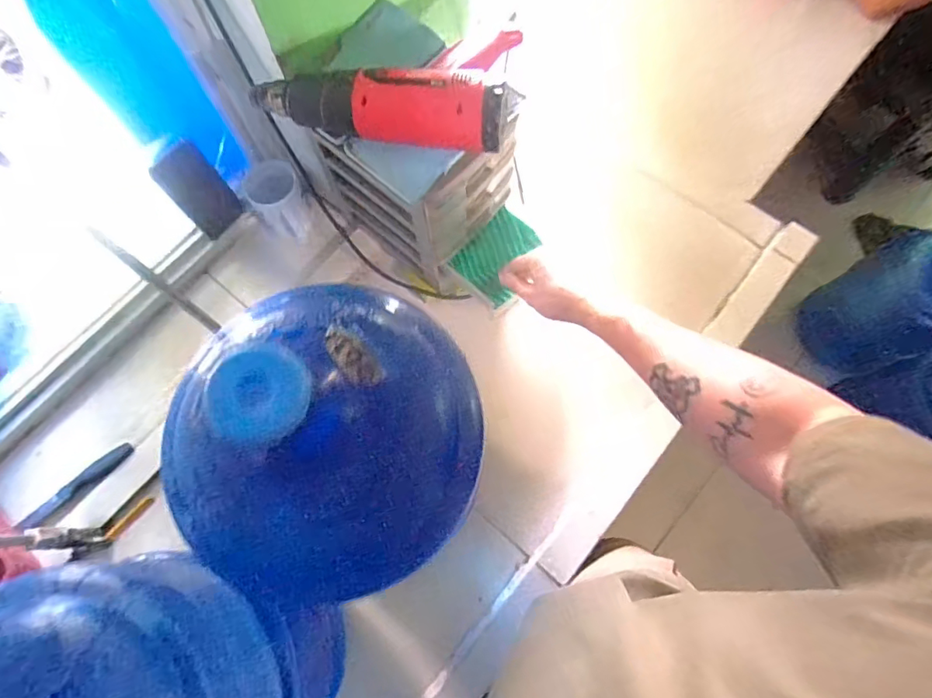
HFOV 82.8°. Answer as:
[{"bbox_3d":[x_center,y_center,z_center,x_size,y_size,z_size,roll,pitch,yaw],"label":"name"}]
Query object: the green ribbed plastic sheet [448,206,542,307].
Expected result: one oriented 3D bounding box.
[{"bbox_3d":[0.049,-0.133,0.756,0.095,0.011,0.118,42,86,4],"label":"green ribbed plastic sheet"}]

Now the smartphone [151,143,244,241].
[{"bbox_3d":[-0.391,-0.233,0.783,0.010,0.153,0.071,31,73,21],"label":"smartphone"}]

